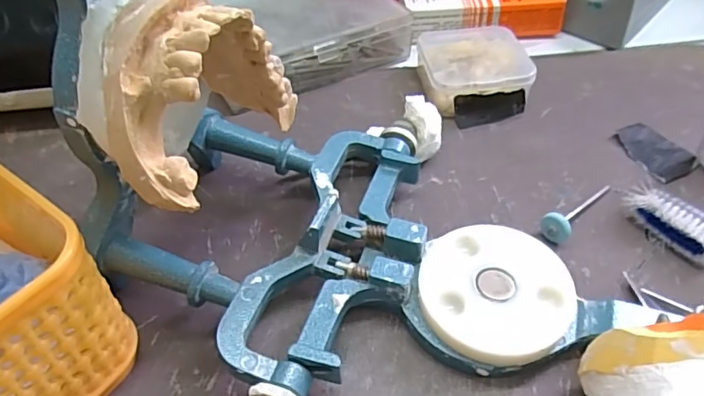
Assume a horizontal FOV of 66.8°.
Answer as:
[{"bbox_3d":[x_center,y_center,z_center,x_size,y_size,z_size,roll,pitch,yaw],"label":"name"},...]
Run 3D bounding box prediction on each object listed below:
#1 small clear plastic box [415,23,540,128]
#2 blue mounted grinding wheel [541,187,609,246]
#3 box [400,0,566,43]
[{"bbox_3d":[0.066,-0.068,0.295,0.058,0.020,0.063,-2,47,0],"label":"small clear plastic box"},{"bbox_3d":[0.099,0.003,0.233,0.012,0.012,0.046,34,56,29],"label":"blue mounted grinding wheel"},{"bbox_3d":[0.082,-0.120,0.338,0.096,0.025,0.035,-5,47,-4],"label":"box"}]

